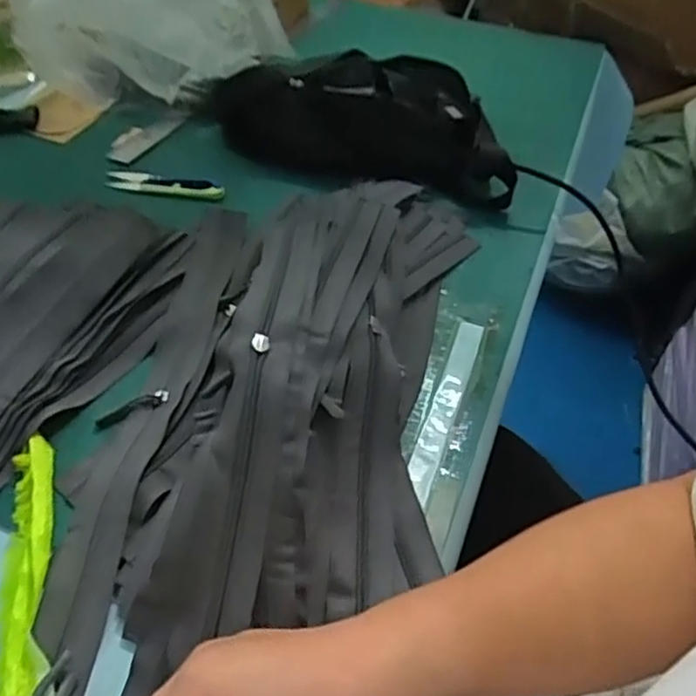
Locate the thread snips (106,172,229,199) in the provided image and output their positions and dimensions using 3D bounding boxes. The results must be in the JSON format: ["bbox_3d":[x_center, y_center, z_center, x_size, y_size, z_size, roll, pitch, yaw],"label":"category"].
[{"bbox_3d":[-0.179,-0.163,0.645,0.116,0.009,0.035,11,47,6],"label":"thread snips"}]

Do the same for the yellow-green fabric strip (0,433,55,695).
[{"bbox_3d":[-0.187,0.126,0.377,0.027,0.012,0.174,-9,48,-13],"label":"yellow-green fabric strip"}]

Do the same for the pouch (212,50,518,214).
[{"bbox_3d":[0.025,-0.245,0.681,0.317,0.092,0.127,15,48,10],"label":"pouch"}]

